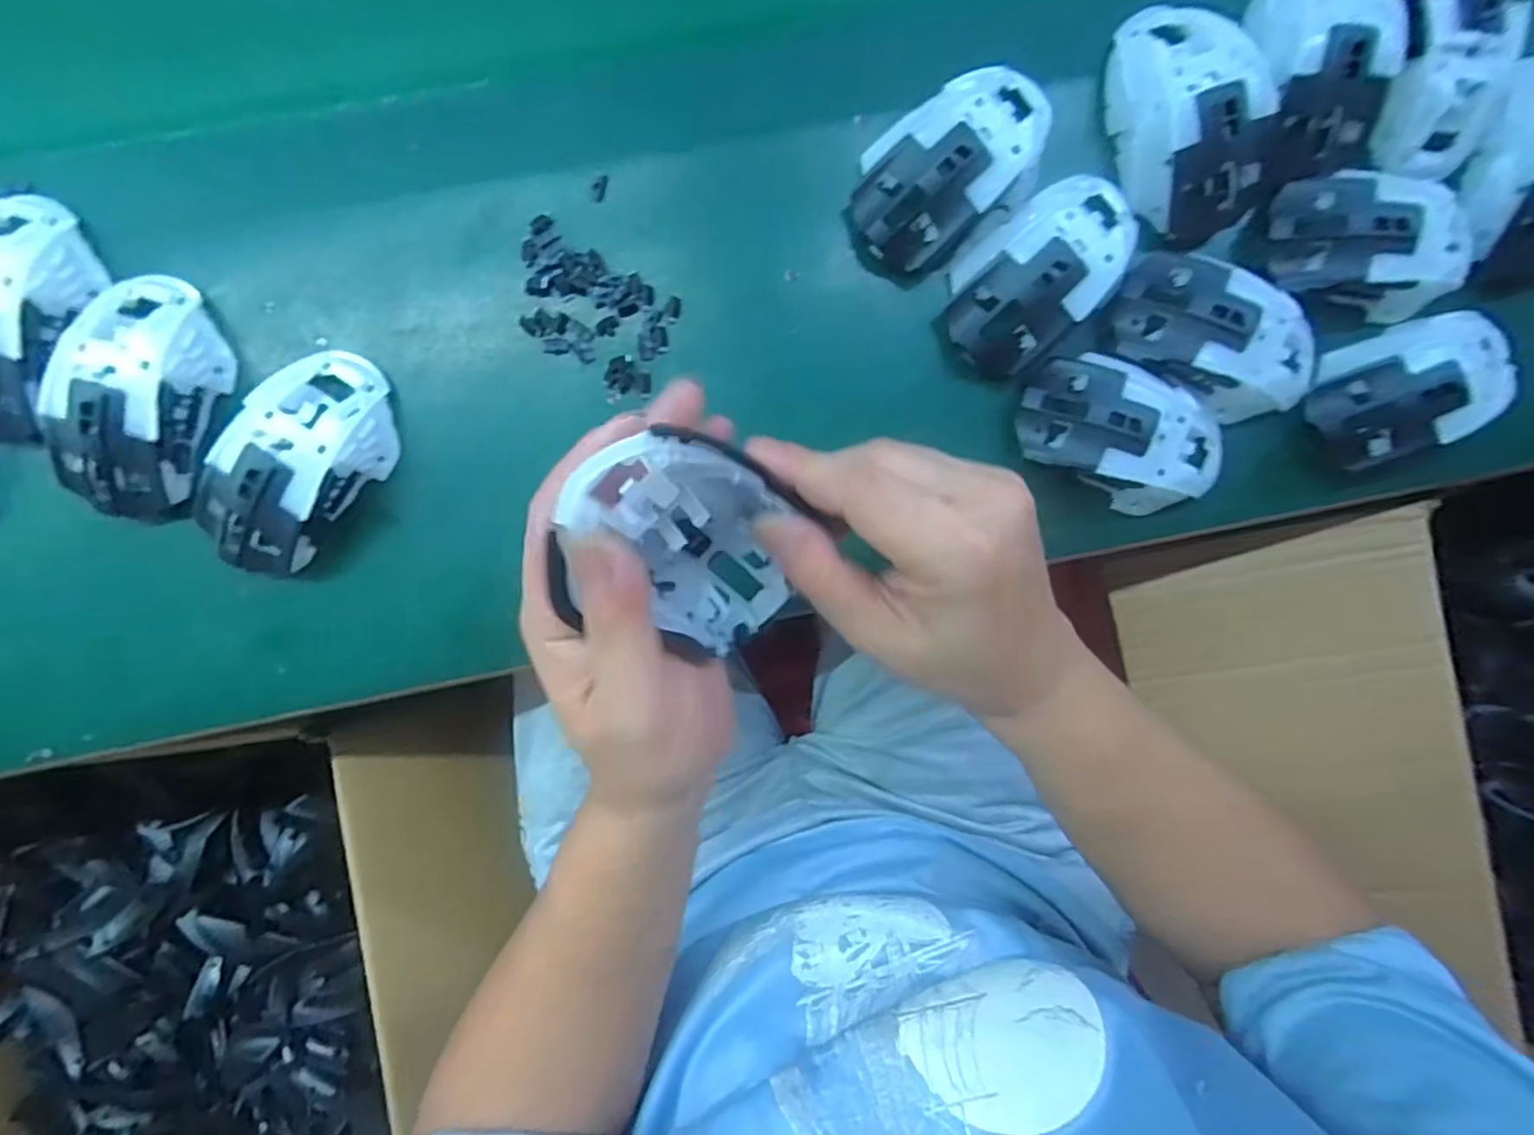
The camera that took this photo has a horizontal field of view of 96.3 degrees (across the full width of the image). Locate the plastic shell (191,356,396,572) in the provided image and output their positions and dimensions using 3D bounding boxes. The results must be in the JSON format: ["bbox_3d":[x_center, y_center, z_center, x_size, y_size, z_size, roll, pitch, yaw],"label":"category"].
[{"bbox_3d":[-0.233,-0.054,0.340,0.061,0.035,0.111,37,90,-3],"label":"plastic shell"}]

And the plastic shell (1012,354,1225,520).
[{"bbox_3d":[0.193,-0.071,0.367,0.118,0.043,0.066,26,90,-3],"label":"plastic shell"}]

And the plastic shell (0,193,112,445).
[{"bbox_3d":[-0.361,-0.120,0.327,0.057,0.036,0.113,19,90,-3],"label":"plastic shell"}]

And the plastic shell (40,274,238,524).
[{"bbox_3d":[-0.305,-0.083,0.332,0.056,0.036,0.116,13,91,-3],"label":"plastic shell"}]

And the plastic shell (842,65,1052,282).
[{"bbox_3d":[0.096,-0.206,0.350,0.121,0.039,0.067,-39,92,-1],"label":"plastic shell"}]

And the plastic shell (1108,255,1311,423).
[{"bbox_3d":[0.241,-0.120,0.358,0.114,0.026,0.058,33,90,-3],"label":"plastic shell"}]

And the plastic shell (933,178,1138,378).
[{"bbox_3d":[0.145,-0.156,0.359,0.066,0.040,0.117,44,89,-3],"label":"plastic shell"}]

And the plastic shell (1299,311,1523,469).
[{"bbox_3d":[0.356,-0.098,0.374,0.117,0.034,0.069,-23,92,-2],"label":"plastic shell"}]

